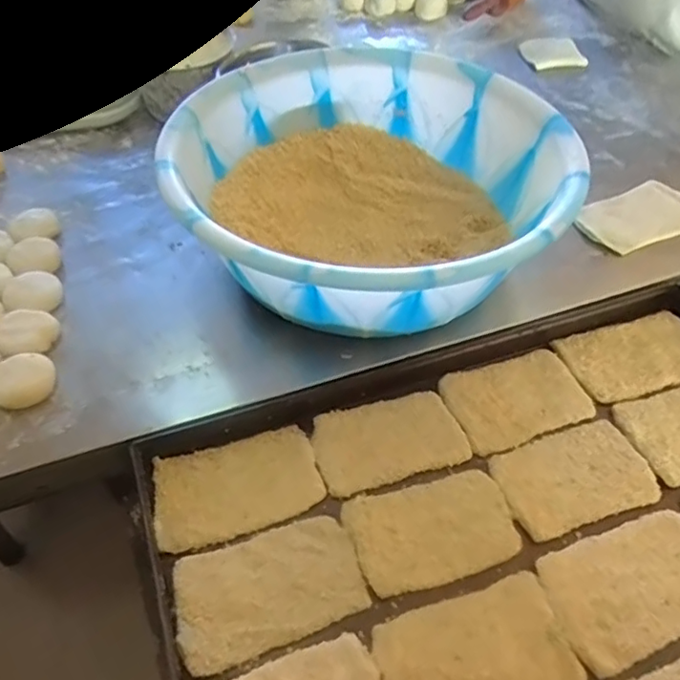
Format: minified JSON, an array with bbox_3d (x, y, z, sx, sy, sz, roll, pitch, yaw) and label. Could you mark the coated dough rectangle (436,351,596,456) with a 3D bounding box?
[{"bbox_3d":[0.176,0.057,0.602,0.134,0.008,0.091,-17,54,-12],"label":"coated dough rectangle"}]

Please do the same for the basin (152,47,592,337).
[{"bbox_3d":[0.033,-0.160,0.629,0.387,0.132,0.384,0,52,0],"label":"basin"}]

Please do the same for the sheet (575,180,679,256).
[{"bbox_3d":[0.355,-0.149,0.718,0.146,0.011,0.086,-21,52,-12],"label":"sheet"}]

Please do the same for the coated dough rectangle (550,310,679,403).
[{"bbox_3d":[0.312,0.016,0.632,0.147,0.010,0.084,-13,53,-10],"label":"coated dough rectangle"}]

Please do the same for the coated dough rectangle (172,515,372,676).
[{"bbox_3d":[-0.057,0.196,0.481,0.145,0.009,0.088,-17,54,-12],"label":"coated dough rectangle"}]

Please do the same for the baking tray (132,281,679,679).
[{"bbox_3d":[0.163,0.168,0.497,0.594,0.034,0.399,-17,54,-13],"label":"baking tray"}]

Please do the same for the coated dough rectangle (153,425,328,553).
[{"bbox_3d":[-0.091,0.129,0.537,0.143,0.006,0.087,-15,53,-11],"label":"coated dough rectangle"}]

